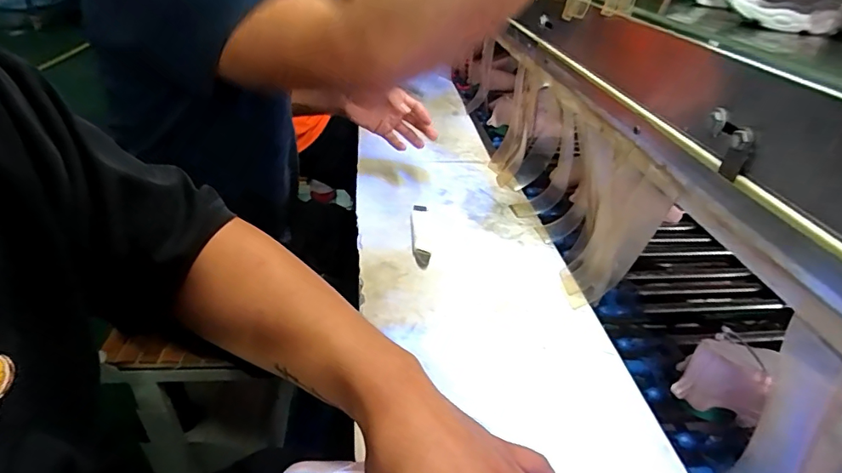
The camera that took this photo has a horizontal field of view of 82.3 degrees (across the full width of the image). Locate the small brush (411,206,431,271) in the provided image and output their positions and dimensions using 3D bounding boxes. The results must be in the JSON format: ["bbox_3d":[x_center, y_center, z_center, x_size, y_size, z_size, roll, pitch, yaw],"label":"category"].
[{"bbox_3d":[-0.001,-0.004,0.729,0.028,0.009,0.164,3,33,-4],"label":"small brush"}]

